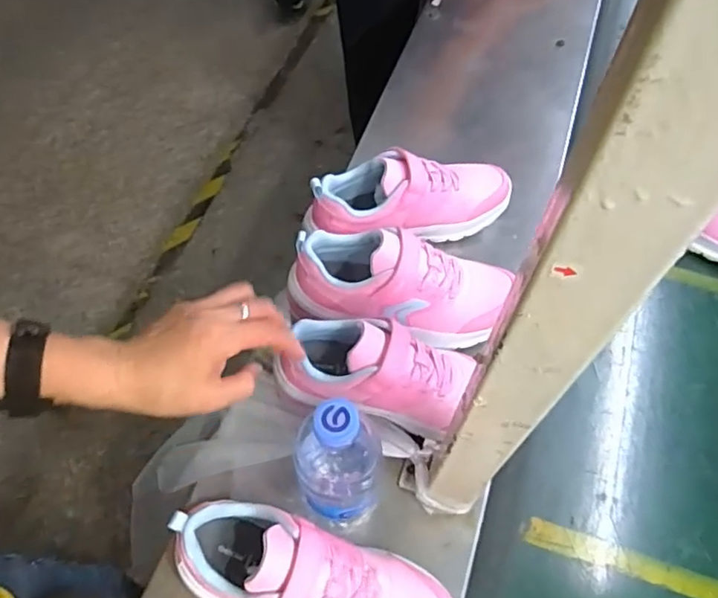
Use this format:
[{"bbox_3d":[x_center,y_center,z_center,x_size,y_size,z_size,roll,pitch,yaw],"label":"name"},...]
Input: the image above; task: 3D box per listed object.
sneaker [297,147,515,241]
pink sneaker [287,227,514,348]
[{"bbox_3d":[0.057,-0.116,0.676,0.237,0.081,0.074,-5,60,-18],"label":"sneaker"},{"bbox_3d":[0.034,-0.018,0.613,0.213,0.091,0.087,7,58,6],"label":"pink sneaker"}]

